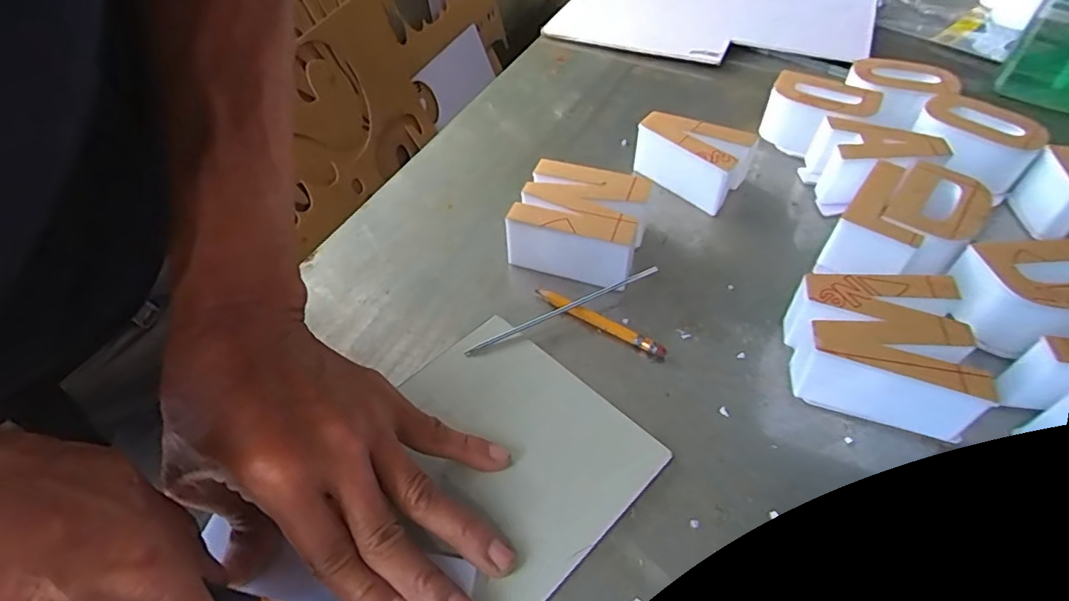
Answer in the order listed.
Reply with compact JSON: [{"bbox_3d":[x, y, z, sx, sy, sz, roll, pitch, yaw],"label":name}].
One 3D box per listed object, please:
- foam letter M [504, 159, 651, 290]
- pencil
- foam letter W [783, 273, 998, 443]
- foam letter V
[{"bbox_3d":[0.031,-0.053,0.388,0.083,0.045,0.075,15,50,12],"label":"foam letter M"},{"bbox_3d":[0.041,0.014,0.354,0.089,0.011,0.006,26,53,20],"label":"pencil"},{"bbox_3d":[0.188,0.028,0.316,0.083,0.050,0.081,10,49,7],"label":"foam letter W"},{"bbox_3d":[0.119,-0.106,0.437,0.086,0.049,0.052,21,51,16],"label":"foam letter V"}]

